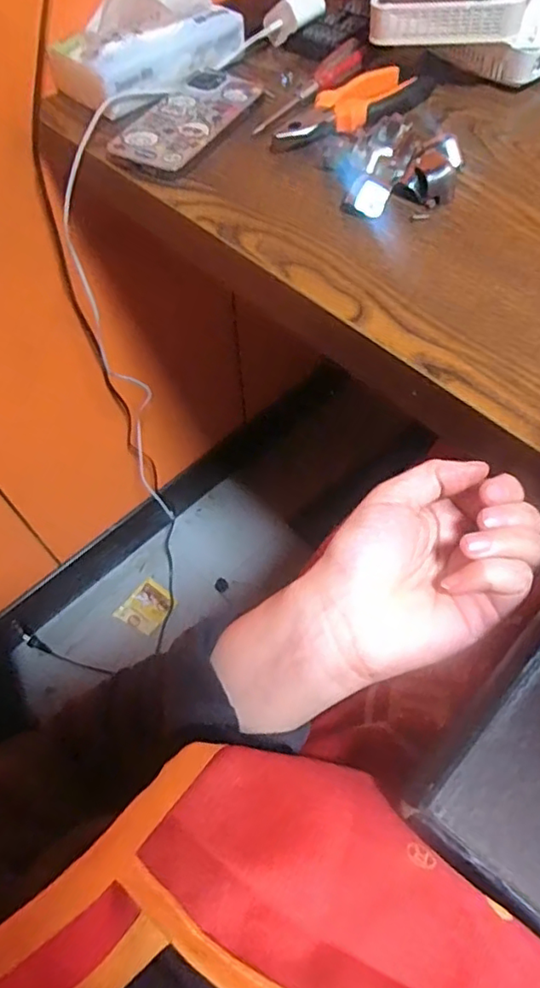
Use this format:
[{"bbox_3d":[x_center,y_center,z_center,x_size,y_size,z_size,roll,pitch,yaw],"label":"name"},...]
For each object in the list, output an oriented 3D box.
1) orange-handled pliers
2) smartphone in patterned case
[{"bbox_3d":[0.061,-0.310,0.466,0.144,0.015,0.043,-41,66,-20],"label":"orange-handled pliers"},{"bbox_3d":[-0.063,-0.303,0.471,0.065,0.015,0.140,25,63,16],"label":"smartphone in patterned case"}]

